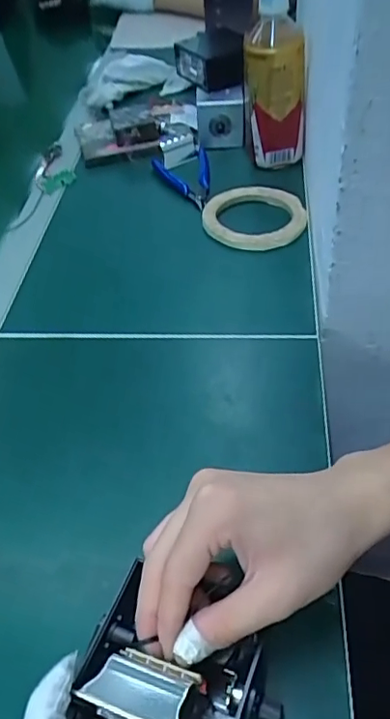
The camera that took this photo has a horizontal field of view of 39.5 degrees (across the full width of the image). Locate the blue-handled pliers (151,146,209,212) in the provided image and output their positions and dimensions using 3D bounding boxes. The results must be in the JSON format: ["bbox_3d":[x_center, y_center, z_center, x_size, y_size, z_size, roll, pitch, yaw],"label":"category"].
[{"bbox_3d":[-0.002,-0.232,0.701,0.076,0.020,0.141,-17,49,-10],"label":"blue-handled pliers"}]

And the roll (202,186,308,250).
[{"bbox_3d":[0.066,-0.162,0.617,0.112,0.020,0.112,-3,49,3],"label":"roll"}]

